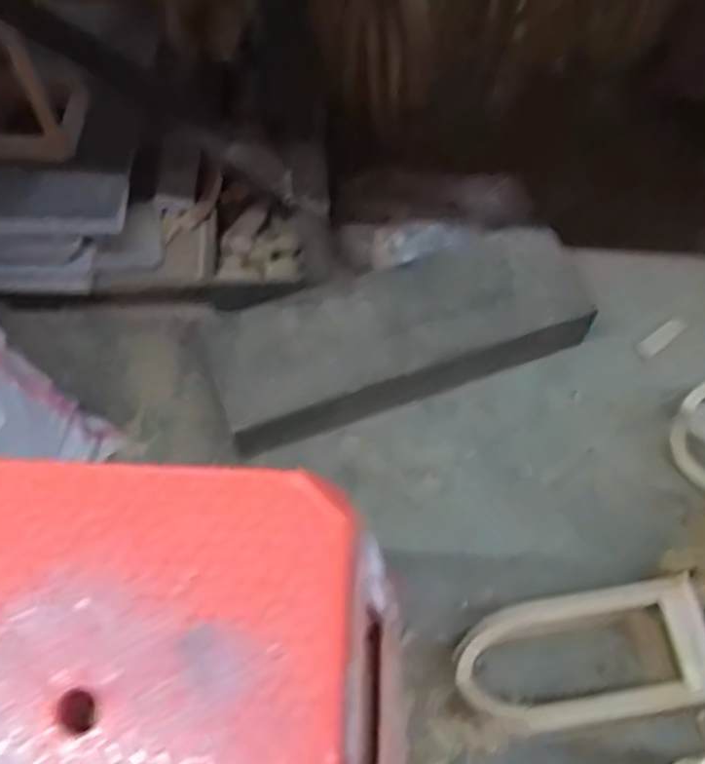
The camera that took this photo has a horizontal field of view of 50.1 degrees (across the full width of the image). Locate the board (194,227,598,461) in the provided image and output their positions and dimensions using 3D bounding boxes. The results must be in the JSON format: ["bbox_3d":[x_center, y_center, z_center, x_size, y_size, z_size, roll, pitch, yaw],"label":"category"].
[{"bbox_3d":[0.057,-0.064,1.016,0.500,0.094,0.183,-19,65,-9],"label":"board"}]

